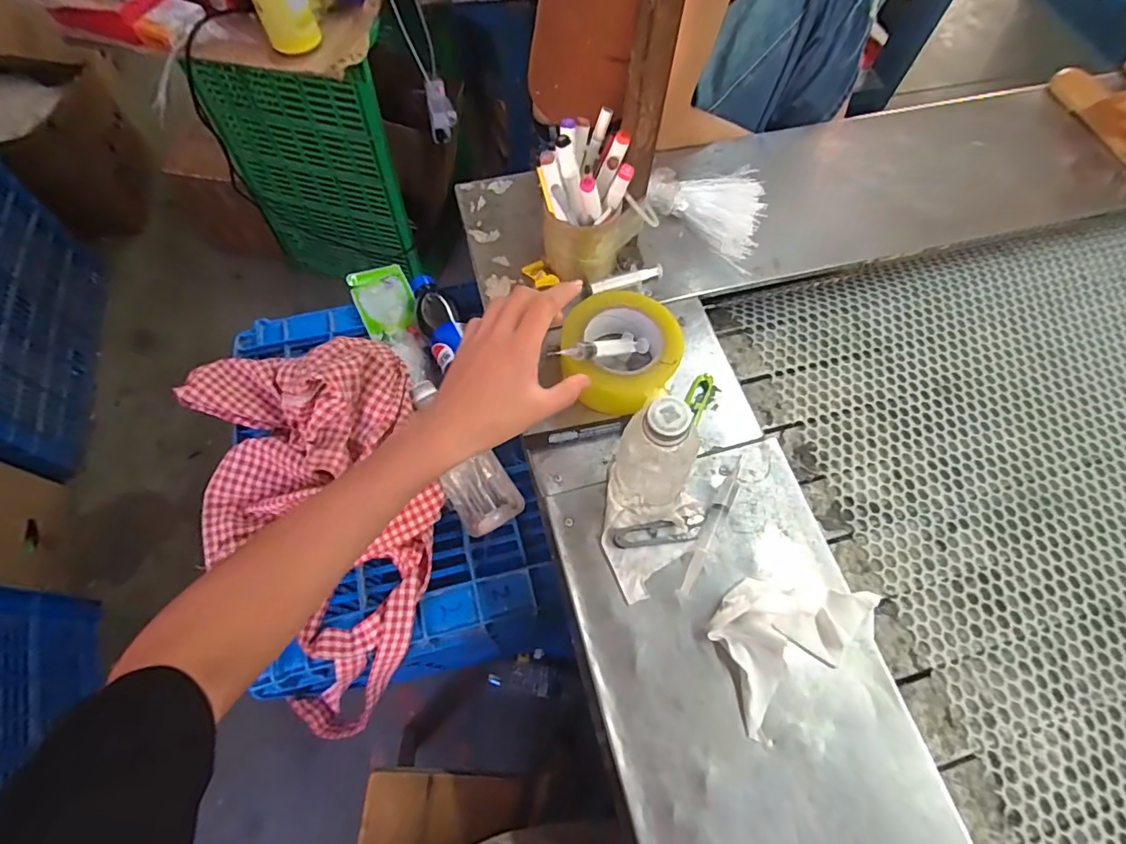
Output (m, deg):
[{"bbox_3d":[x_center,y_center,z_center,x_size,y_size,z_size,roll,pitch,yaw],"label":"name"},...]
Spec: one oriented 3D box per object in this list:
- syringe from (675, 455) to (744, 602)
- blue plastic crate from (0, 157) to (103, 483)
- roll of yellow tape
[{"bbox_3d":[0.141,0.094,0.488,0.016,0.012,0.152,29,67,10],"label":"syringe"},{"bbox_3d":[-1.416,-0.190,1.189,0.398,0.407,0.712,-10,66,-8],"label":"blue plastic crate"},{"bbox_3d":[0.058,-0.074,0.535,0.120,0.043,0.121,1,65,-2],"label":"roll of yellow tape"}]

